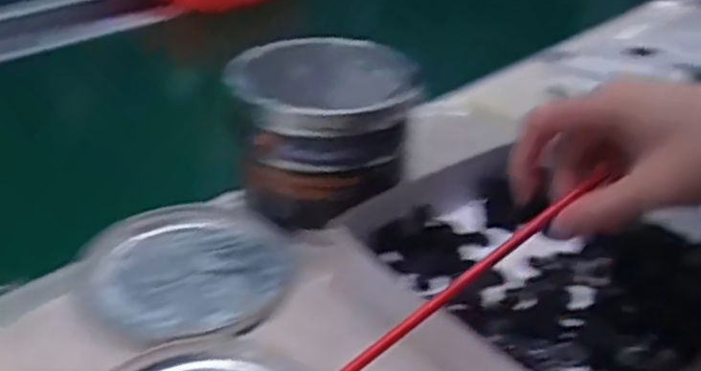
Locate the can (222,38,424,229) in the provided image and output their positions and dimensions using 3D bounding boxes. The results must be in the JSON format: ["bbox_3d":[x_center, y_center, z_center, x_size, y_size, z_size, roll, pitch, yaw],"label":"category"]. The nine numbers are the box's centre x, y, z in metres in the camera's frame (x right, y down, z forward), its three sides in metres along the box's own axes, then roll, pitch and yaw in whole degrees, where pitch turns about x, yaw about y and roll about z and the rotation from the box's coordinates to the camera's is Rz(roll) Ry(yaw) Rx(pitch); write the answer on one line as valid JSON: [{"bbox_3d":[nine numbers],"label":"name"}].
[{"bbox_3d":[-0.021,-0.035,0.529,0.116,0.107,0.129,4,31,6],"label":"can"}]

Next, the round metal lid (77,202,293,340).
[{"bbox_3d":[-0.104,0.052,0.471,0.136,0.012,0.122,27,40,36],"label":"round metal lid"}]

